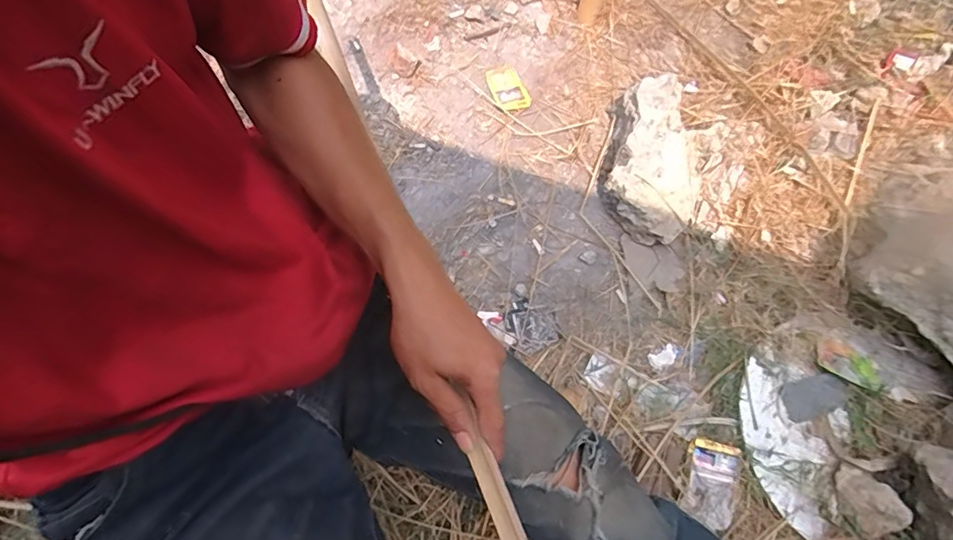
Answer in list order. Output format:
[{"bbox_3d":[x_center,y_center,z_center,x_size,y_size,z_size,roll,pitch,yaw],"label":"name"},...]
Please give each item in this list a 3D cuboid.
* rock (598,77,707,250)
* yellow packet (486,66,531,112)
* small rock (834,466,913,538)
[{"bbox_3d":[0.334,-0.200,0.928,0.173,0.104,0.287,14,68,0],"label":"rock"},{"bbox_3d":[0.060,-0.361,1.021,0.063,0.010,0.105,-24,73,-14],"label":"yellow packet"},{"bbox_3d":[0.571,0.338,0.747,0.068,0.044,0.089,-34,76,-17],"label":"small rock"}]

